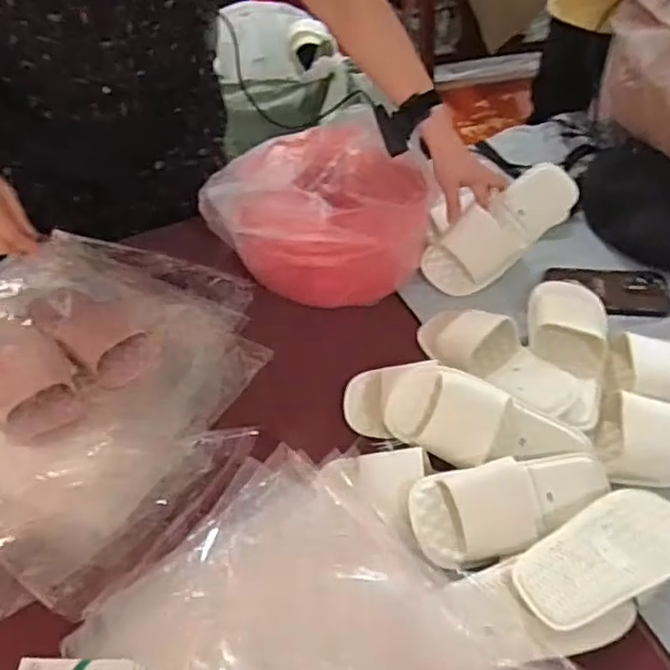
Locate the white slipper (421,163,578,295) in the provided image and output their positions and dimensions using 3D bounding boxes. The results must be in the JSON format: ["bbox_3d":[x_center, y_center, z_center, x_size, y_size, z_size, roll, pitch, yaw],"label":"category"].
[{"bbox_3d":[0.234,-0.151,0.935,0.233,0.064,0.081,-38,54,2],"label":"white slipper"}]

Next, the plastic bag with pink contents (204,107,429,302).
[{"bbox_3d":[-0.023,-0.171,0.921,0.263,0.166,0.241,25,55,23],"label":"plastic bag with pink contents"}]

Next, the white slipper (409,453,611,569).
[{"bbox_3d":[0.191,0.177,0.684,0.229,0.062,0.096,-14,50,-9],"label":"white slipper"}]

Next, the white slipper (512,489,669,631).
[{"bbox_3d":[0.273,0.216,0.654,0.217,0.050,0.096,-24,52,-16],"label":"white slipper"}]

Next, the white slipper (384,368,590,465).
[{"bbox_3d":[0.163,0.103,0.737,0.236,0.062,0.091,13,51,14],"label":"white slipper"}]

